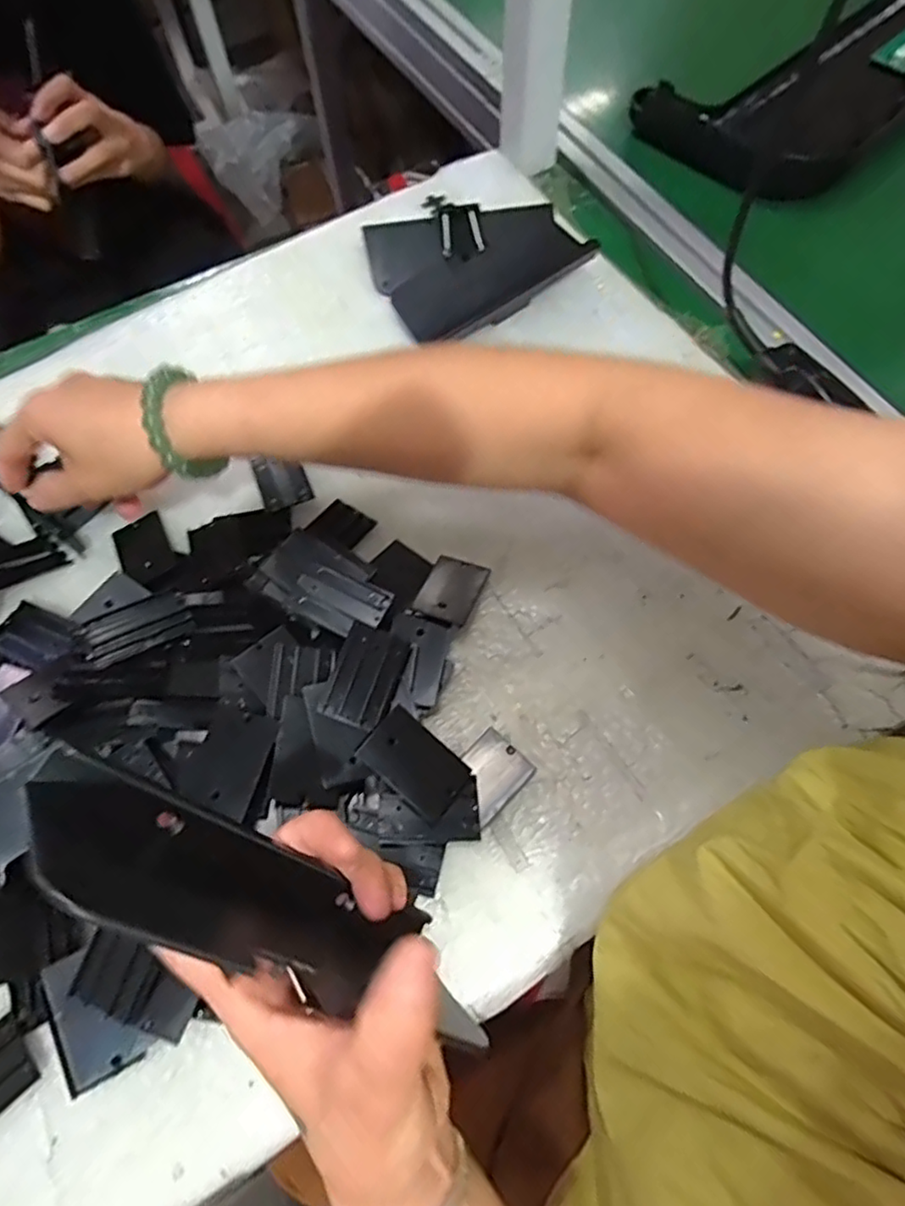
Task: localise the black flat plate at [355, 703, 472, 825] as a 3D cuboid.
[{"bbox_3d":[-0.021,0.088,0.345,0.057,0.007,0.037,42,60,4],"label":"black flat plate"}]

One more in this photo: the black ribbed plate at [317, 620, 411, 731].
[{"bbox_3d":[-0.049,0.040,0.354,0.035,0.004,0.056,23,66,-5],"label":"black ribbed plate"}]

